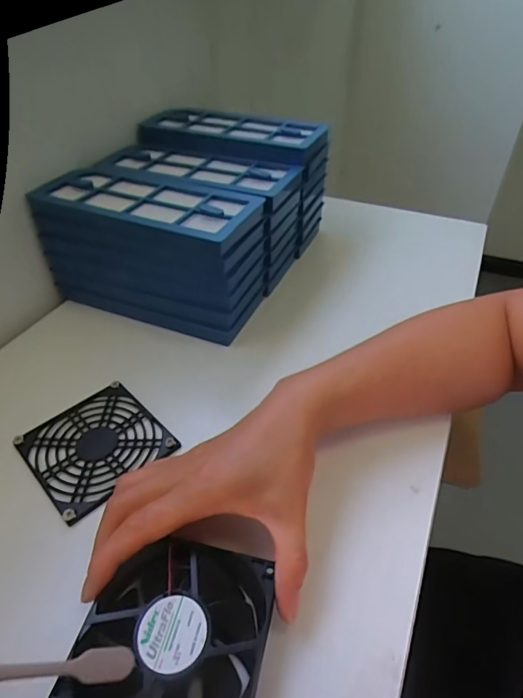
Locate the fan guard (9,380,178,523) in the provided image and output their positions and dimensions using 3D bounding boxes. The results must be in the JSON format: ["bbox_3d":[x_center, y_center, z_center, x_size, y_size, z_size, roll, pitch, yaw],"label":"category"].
[{"bbox_3d":[-0.126,0.071,0.335,0.089,0.004,0.091,-34,53,-31],"label":"fan guard"}]

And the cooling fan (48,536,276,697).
[{"bbox_3d":[-0.044,0.152,0.230,0.091,0.022,0.091,10,44,10],"label":"cooling fan"}]

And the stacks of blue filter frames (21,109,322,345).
[{"bbox_3d":[-0.068,-0.157,0.486,0.204,0.126,0.267,16,45,18],"label":"stacks of blue filter frames"}]

